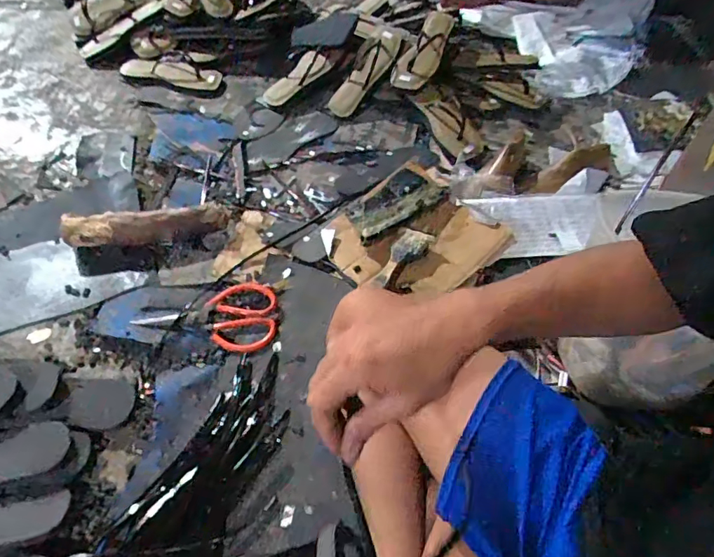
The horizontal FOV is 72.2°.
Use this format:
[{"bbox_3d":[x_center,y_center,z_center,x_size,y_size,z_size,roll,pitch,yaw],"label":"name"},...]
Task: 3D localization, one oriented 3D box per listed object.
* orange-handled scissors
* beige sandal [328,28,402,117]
[{"bbox_3d":[-0.221,0.066,0.724,0.204,0.015,0.108,-9,54,-12],"label":"orange-handled scissors"},{"bbox_3d":[0.019,-0.463,1.087,0.084,0.043,0.233,37,92,22],"label":"beige sandal"}]

